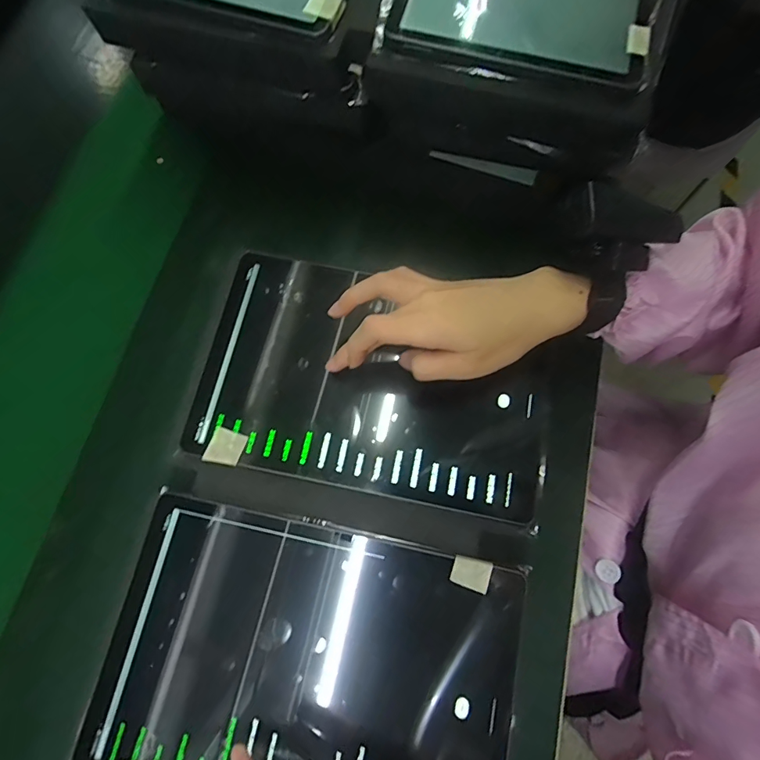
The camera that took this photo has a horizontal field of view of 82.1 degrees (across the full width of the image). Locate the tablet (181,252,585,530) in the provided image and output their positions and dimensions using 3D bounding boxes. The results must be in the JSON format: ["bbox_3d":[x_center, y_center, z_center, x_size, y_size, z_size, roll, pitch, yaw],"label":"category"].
[{"bbox_3d":[0.003,-0.002,0.328,0.266,0.013,0.160,11,75,5],"label":"tablet"}]

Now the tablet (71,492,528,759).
[{"bbox_3d":[-0.045,0.179,0.277,0.250,0.015,0.160,10,75,5],"label":"tablet"}]

